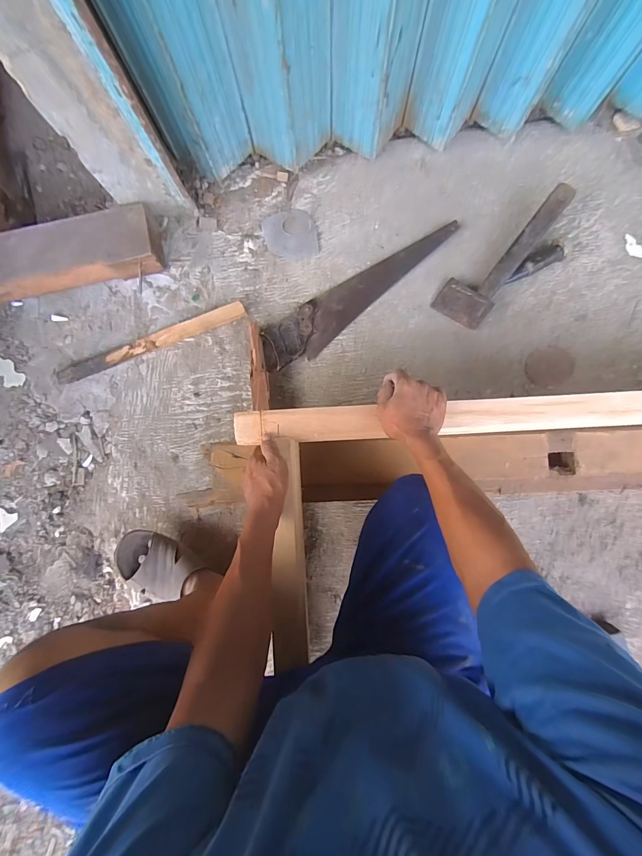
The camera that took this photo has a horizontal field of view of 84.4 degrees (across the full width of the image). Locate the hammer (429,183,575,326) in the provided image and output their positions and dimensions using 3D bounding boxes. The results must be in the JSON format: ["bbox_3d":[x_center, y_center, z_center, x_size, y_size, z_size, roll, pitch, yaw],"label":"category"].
[{"bbox_3d":[0.378,-0.371,0.753,0.112,0.070,0.327,36,87,4],"label":"hammer"}]

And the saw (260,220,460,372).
[{"bbox_3d":[0.076,-0.297,0.783,0.496,0.020,0.106,-37,85,-2],"label":"saw"}]

